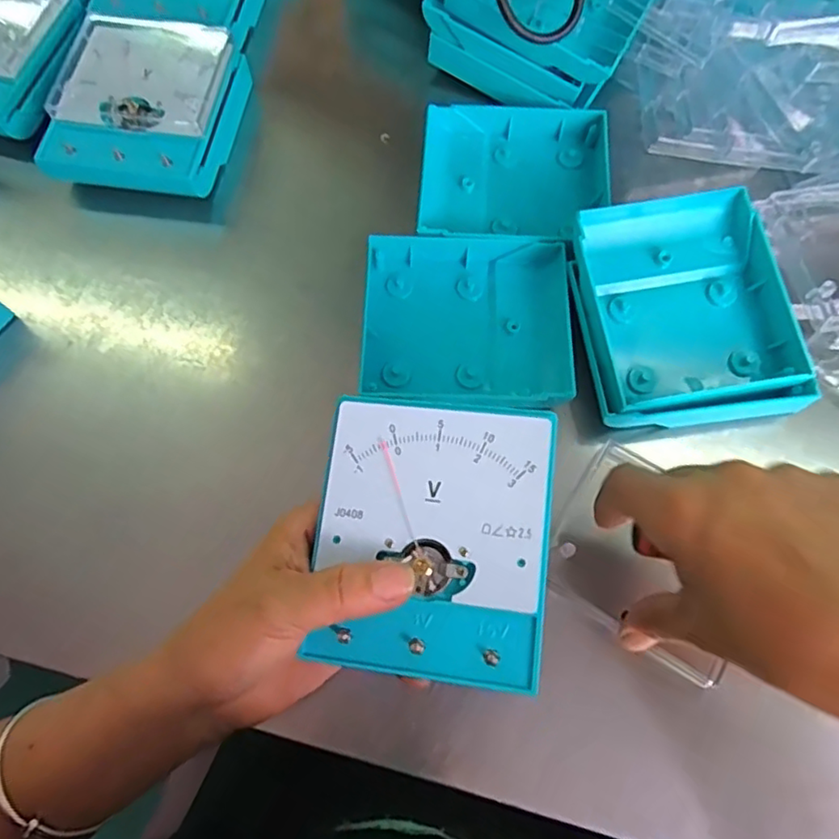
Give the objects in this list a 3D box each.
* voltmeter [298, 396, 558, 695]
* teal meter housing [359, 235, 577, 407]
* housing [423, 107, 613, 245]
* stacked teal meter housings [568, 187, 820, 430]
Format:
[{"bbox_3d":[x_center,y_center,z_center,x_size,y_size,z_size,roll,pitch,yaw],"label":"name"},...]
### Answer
[{"bbox_3d":[0.006,0.049,0.257,0.093,0.024,0.109,6,70,3],"label":"voltmeter"},{"bbox_3d":[0.026,-0.057,0.352,0.114,0.024,0.104,1,69,1],"label":"teal meter housing"},{"bbox_3d":[0.062,-0.153,0.390,0.116,0.026,0.104,4,70,2],"label":"housing"},{"bbox_3d":[0.143,-0.060,0.338,0.111,0.033,0.123,-9,70,-3],"label":"stacked teal meter housings"}]

